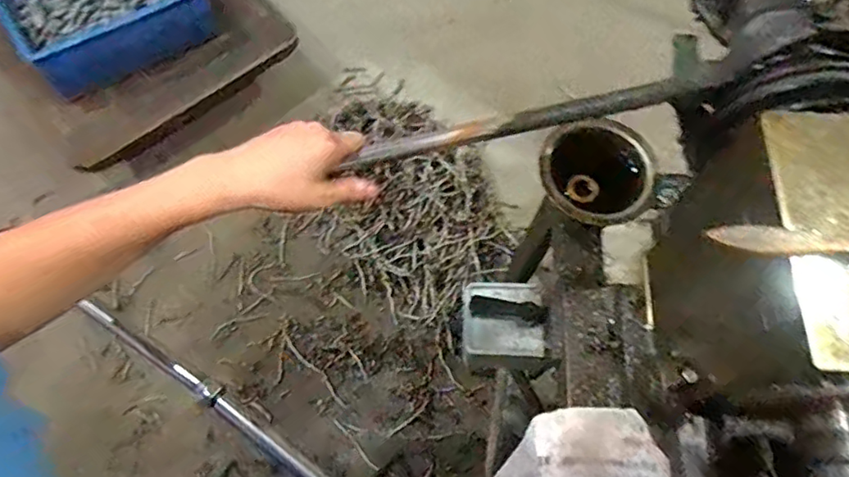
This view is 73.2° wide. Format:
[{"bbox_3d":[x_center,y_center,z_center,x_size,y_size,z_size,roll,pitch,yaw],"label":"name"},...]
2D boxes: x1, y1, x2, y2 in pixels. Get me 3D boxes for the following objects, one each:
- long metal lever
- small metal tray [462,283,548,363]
[{"bbox_3d":[0.076,-0.096,0.479,0.284,0.026,0.022,-13,68,-2],"label":"long metal lever"},{"bbox_3d":[0.095,0.098,0.683,0.095,0.027,0.094,2,67,-2],"label":"small metal tray"}]

